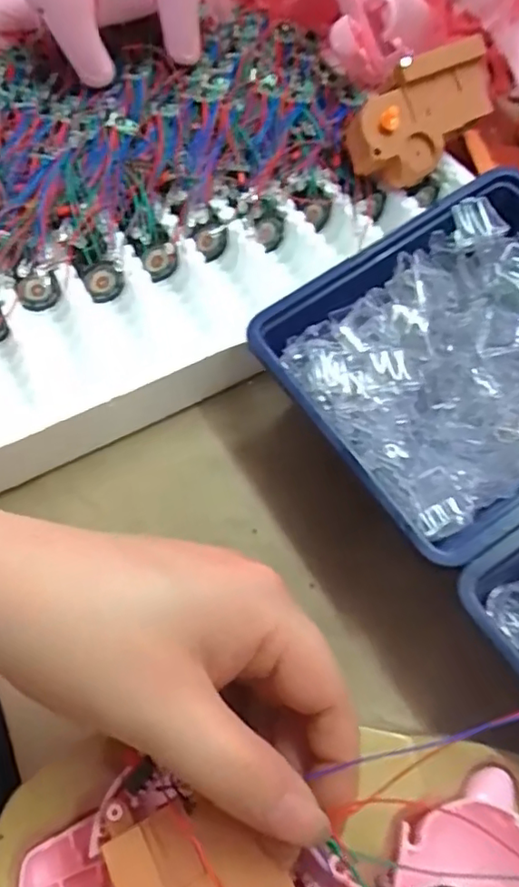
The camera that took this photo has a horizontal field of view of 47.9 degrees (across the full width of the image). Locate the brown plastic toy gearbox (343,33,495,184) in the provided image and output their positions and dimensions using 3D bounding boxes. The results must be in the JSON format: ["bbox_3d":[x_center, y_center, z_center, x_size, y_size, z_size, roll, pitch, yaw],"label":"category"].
[{"bbox_3d":[0.095,-0.193,0.340,0.094,0.043,0.047,-39,68,-19],"label":"brown plastic toy gearbox"}]

